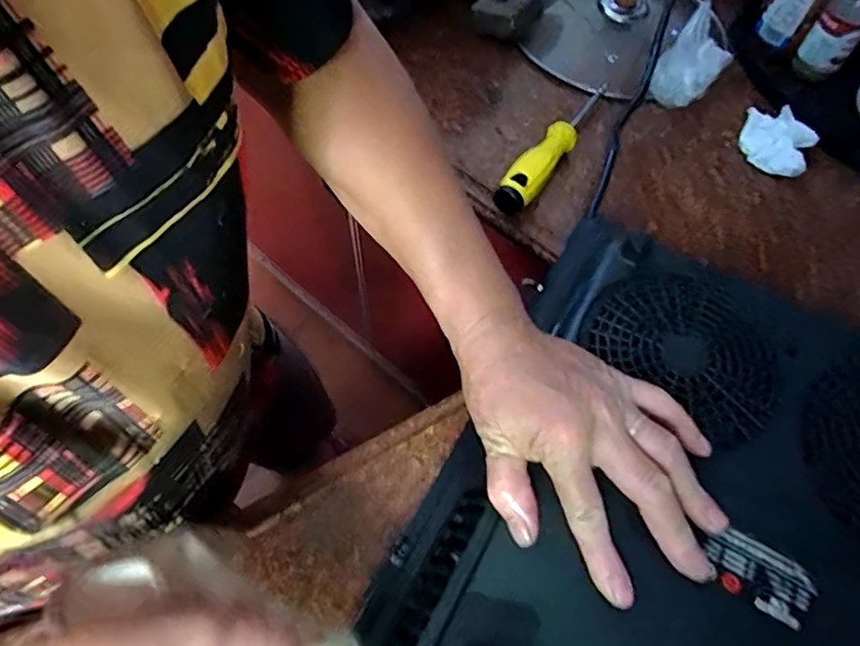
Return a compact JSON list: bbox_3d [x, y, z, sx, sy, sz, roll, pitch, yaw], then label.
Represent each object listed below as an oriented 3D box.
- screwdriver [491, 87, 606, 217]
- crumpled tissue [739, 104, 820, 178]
[{"bbox_3d":[0.111,-0.161,0.519,0.031,0.031,0.180,31,64,16],"label":"screwdriver"},{"bbox_3d":[0.335,-0.176,0.544,0.065,0.028,0.068,31,63,15],"label":"crumpled tissue"}]

